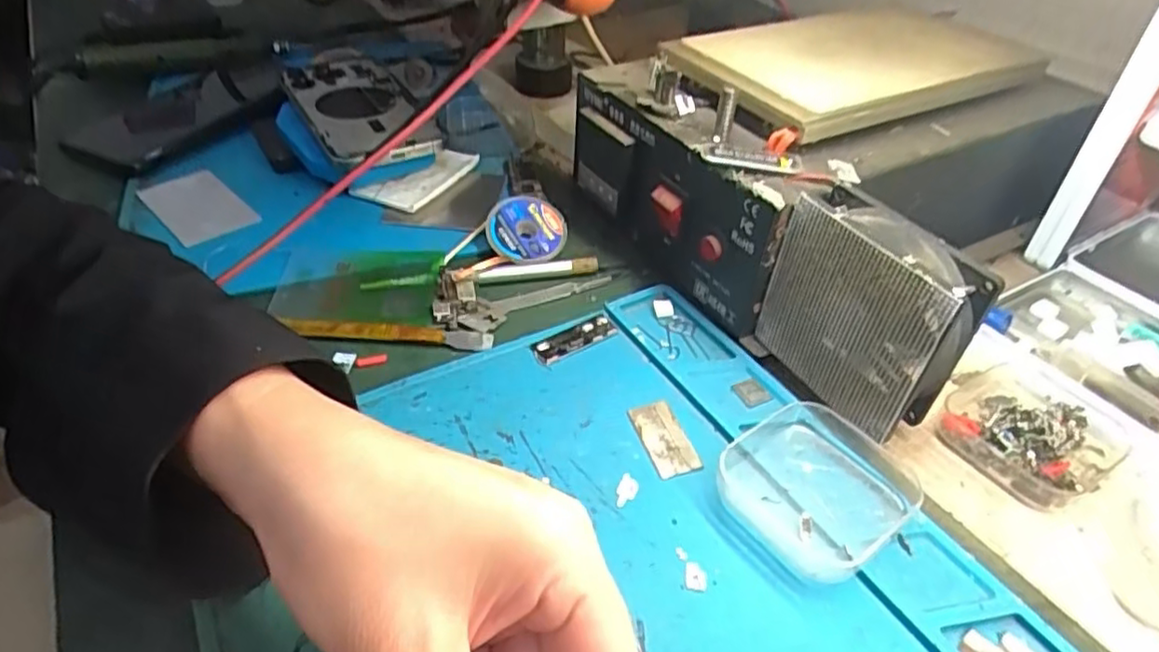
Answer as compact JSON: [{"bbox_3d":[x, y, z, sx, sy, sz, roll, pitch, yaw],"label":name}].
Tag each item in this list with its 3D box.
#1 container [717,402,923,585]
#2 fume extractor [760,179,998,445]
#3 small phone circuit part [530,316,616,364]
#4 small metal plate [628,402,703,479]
[{"bbox_3d":[0.095,0.061,0.270,0.068,0.017,0.061,-27,49,-29],"label":"container"},{"bbox_3d":[0.119,-0.003,0.289,0.029,0.086,0.076,-20,46,-24],"label":"fume extractor"},{"bbox_3d":[-0.002,0.007,0.337,0.044,0.004,0.014,-22,47,-25],"label":"small phone circuit part"},{"bbox_3d":[0.037,0.048,0.294,0.018,0.004,0.039,-12,43,-16],"label":"small metal plate"}]

